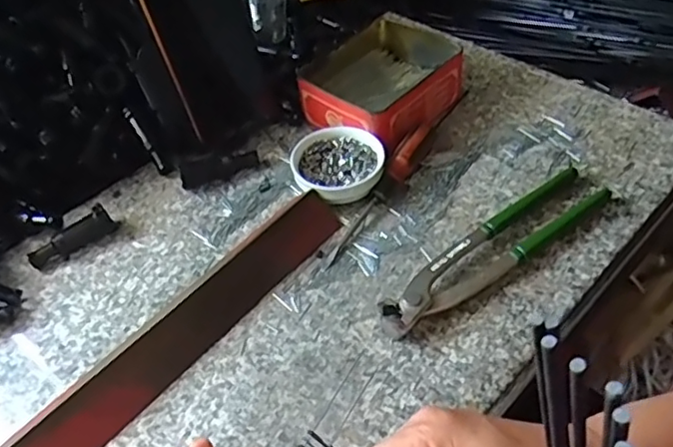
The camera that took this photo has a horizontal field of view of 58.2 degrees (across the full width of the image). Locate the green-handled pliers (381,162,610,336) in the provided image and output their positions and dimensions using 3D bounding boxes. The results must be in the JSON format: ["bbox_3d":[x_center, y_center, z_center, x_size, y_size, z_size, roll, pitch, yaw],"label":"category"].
[{"bbox_3d":[0.108,0.016,0.415,0.195,0.016,0.039,-31,50,-21],"label":"green-handled pliers"}]

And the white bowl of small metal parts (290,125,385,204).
[{"bbox_3d":[0.001,-0.045,0.480,0.070,0.028,0.072,-4,46,4],"label":"white bowl of small metal parts"}]

